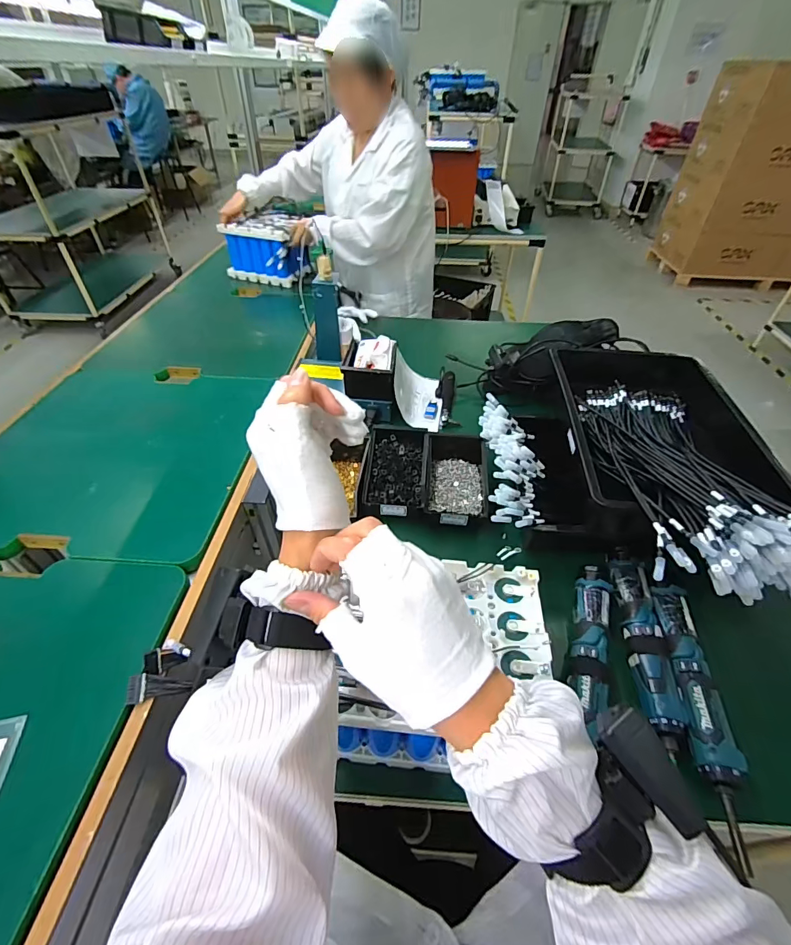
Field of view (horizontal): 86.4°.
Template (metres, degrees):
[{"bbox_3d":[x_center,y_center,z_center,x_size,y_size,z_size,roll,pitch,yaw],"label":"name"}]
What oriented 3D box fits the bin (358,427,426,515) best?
[{"bbox_3d":[0.001,-0.008,0.740,0.099,0.055,0.180,3,44,2],"label":"bin"}]

